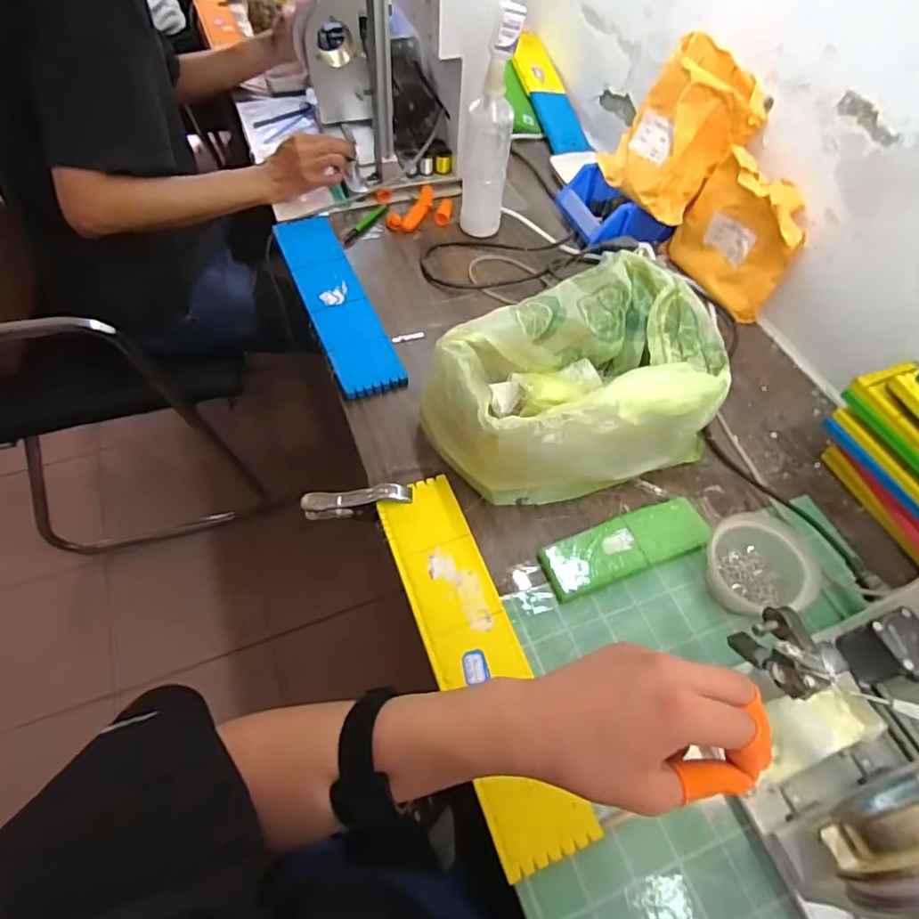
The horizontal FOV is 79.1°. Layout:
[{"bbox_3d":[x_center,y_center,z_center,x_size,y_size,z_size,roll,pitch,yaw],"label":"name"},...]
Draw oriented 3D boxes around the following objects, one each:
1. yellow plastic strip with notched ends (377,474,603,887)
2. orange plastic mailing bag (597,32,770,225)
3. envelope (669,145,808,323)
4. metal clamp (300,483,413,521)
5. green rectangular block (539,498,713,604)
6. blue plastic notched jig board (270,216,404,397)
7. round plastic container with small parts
[{"bbox_3d":[0.012,0.167,0.508,0.082,0.013,0.339,-17,59,-15],"label":"yellow plastic strip with notched ends"},{"bbox_3d":[0.296,-0.443,0.754,0.081,0.189,0.168,-13,57,-33],"label":"orange plastic mailing bag"},{"bbox_3d":[0.375,-0.301,0.747,0.054,0.158,0.170,-17,60,-15],"label":"envelope"},{"bbox_3d":[-0.109,0.043,0.594,0.116,0.039,0.019,-10,57,6],"label":"metal clamp"},{"bbox_3d":[0.172,0.089,0.573,0.178,0.022,0.059,-16,59,-14],"label":"green rectangular block"},{"bbox_3d":[-0.166,-0.218,0.747,0.080,0.018,0.337,-19,60,-16],"label":"blue plastic notched jig board"},{"bbox_3d":[0.289,0.107,0.546,0.097,0.062,0.088,40,63,20],"label":"round plastic container with small parts"}]

